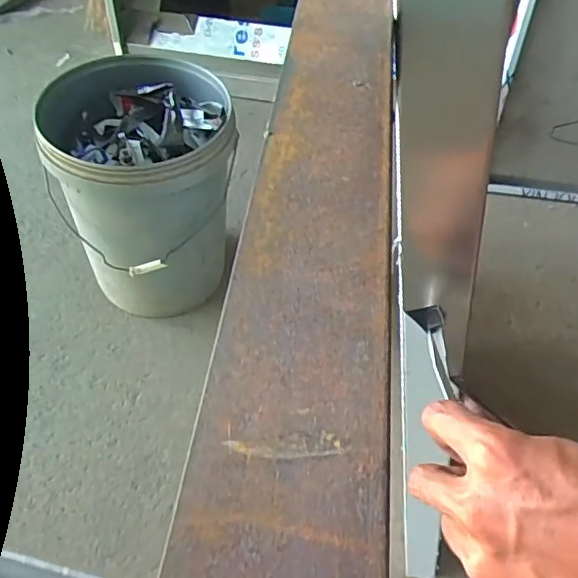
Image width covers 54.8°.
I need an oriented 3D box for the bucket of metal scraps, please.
[{"bbox_3d":[-0.243,-0.158,1.023,0.283,0.391,0.299,2,50,-2],"label":"bucket of metal scraps"}]

